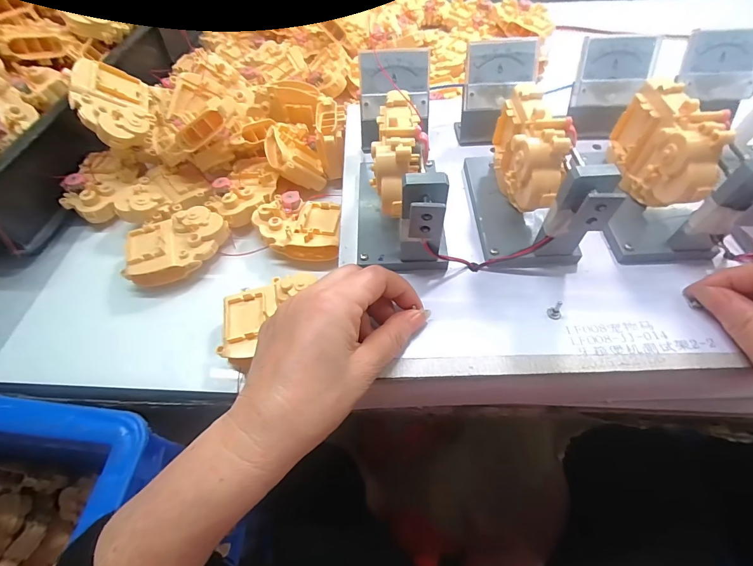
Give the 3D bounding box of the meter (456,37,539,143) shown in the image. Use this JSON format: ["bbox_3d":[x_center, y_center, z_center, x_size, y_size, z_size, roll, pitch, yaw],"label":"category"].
[{"bbox_3d":[0.112,-0.174,0.333,0.064,0.076,0.048,0,56,4],"label":"meter"}]

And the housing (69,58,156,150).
[{"bbox_3d":[-0.283,-0.188,0.379,0.066,0.030,0.092,2,66,-39],"label":"housing"}]

